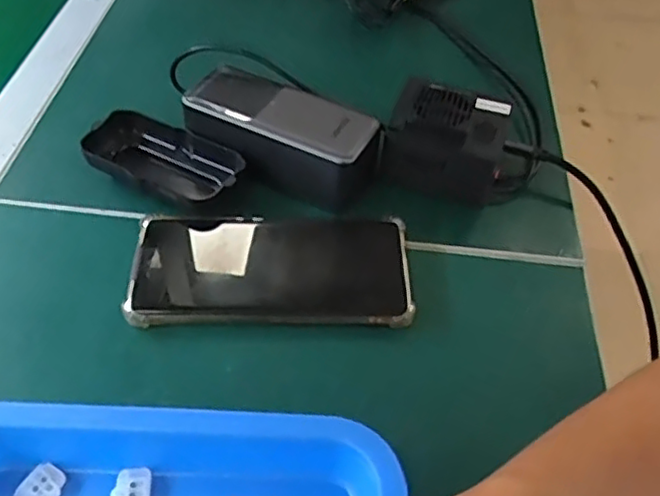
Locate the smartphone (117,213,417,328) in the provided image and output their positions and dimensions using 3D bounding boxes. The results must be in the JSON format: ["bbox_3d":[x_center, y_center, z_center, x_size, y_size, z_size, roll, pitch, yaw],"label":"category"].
[{"bbox_3d":[-0.036,0.012,0.409,0.167,0.019,0.081,2,50,-4],"label":"smartphone"}]

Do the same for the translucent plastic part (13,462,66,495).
[{"bbox_3d":[-0.138,0.114,0.313,0.017,0.005,0.022,23,52,13],"label":"translucent plastic part"}]

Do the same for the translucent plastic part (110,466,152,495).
[{"bbox_3d":[-0.095,0.116,0.315,0.018,0.007,0.021,-6,51,-10],"label":"translucent plastic part"}]

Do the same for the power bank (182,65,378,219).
[{"bbox_3d":[-0.036,-0.081,0.457,0.140,0.045,0.056,24,52,15],"label":"power bank"}]

